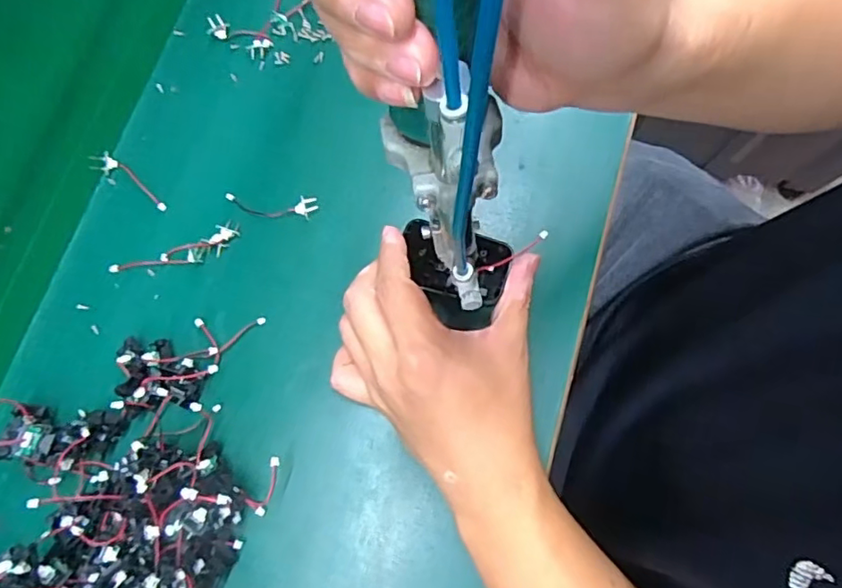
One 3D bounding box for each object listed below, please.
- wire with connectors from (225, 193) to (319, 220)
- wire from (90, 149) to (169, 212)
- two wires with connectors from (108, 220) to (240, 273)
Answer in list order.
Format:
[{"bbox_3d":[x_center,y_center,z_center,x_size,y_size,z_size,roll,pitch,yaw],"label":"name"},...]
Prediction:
[{"bbox_3d":[-0.104,-0.061,0.408,0.064,0.004,0.016,4,75,0],"label":"wire with connectors"},{"bbox_3d":[-0.202,-0.080,0.414,0.065,0.005,0.016,30,77,7],"label":"wire"},{"bbox_3d":[-0.164,-0.027,0.397,0.087,0.008,0.020,-22,77,-7],"label":"two wires with connectors"}]

